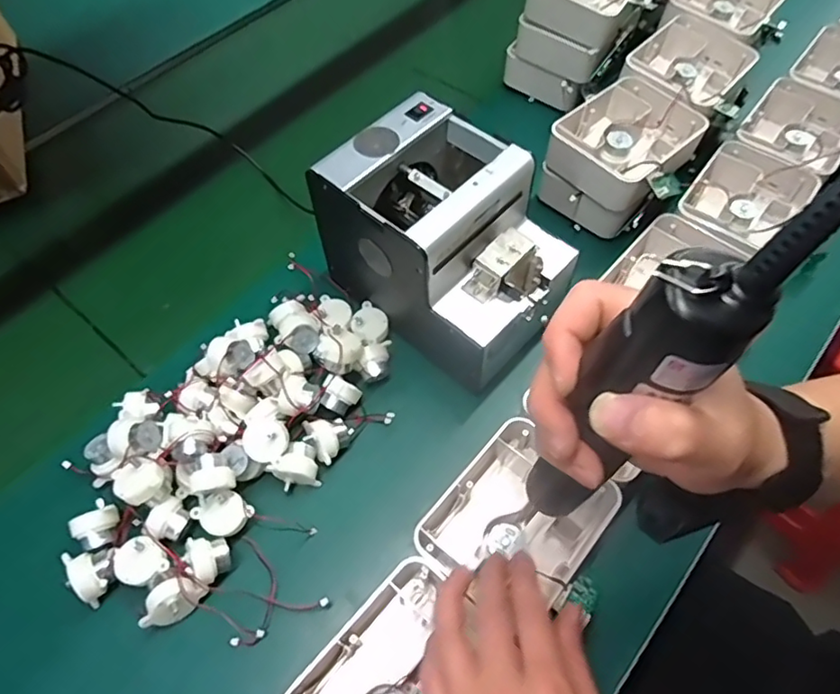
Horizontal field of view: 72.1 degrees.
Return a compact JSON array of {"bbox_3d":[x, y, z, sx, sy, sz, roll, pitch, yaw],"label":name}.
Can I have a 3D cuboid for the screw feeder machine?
[{"bbox_3d":[0.029,-0.087,0.477,0.176,0.143,0.131,36,65,24],"label":"screw feeder machine"}]

